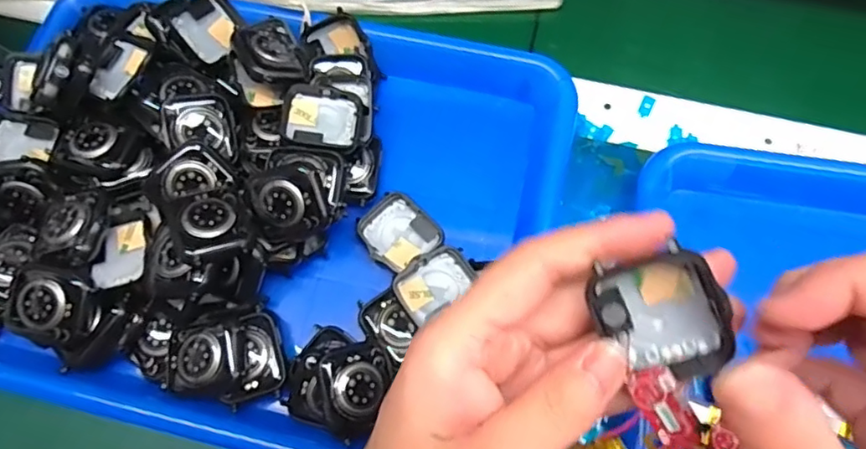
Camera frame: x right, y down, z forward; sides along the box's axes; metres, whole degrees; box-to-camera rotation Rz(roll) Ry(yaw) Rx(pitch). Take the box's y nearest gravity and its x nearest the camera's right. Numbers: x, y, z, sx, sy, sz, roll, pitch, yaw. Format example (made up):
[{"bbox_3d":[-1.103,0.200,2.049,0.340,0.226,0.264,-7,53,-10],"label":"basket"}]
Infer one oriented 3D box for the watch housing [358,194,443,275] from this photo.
[{"bbox_3d":[-0.020,0.005,0.328,0.040,0.011,0.039,40,76,15],"label":"watch housing"}]

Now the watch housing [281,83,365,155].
[{"bbox_3d":[-0.061,-0.058,0.320,0.041,0.013,0.037,12,71,7],"label":"watch housing"}]

